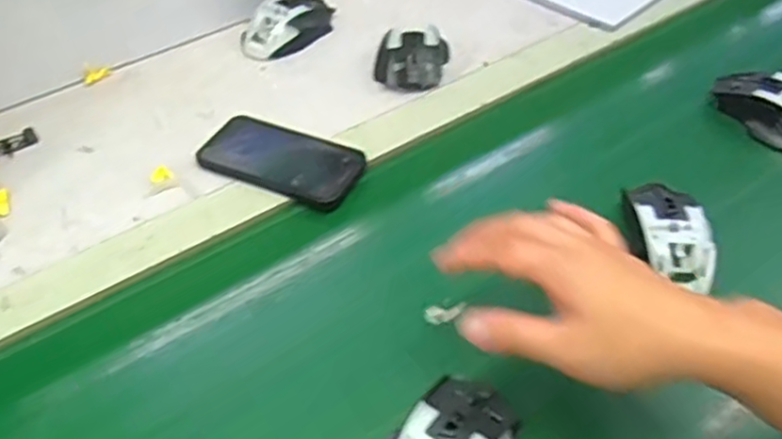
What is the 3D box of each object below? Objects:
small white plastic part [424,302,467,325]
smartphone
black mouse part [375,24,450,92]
[{"bbox_3d":[0.043,0.072,0.561,0.032,0.006,0.015,-8,48,-5],"label":"small white plastic part"},{"bbox_3d":[-0.103,-0.055,0.663,0.149,0.015,0.071,20,51,19],"label":"smartphone"},{"bbox_3d":[0.023,-0.175,0.761,0.070,0.032,0.091,10,49,11],"label":"black mouse part"}]

